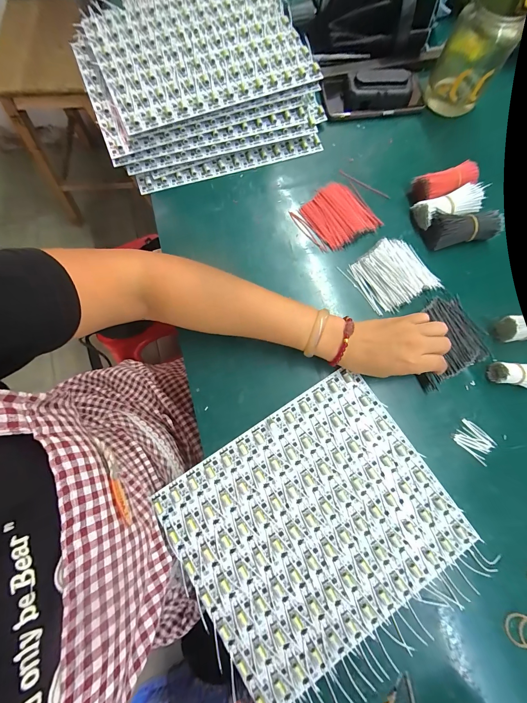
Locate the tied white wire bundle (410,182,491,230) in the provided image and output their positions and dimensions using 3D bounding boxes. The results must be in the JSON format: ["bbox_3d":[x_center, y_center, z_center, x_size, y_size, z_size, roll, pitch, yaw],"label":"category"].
[{"bbox_3d":[0.267,-0.208,0.415,0.090,0.037,0.044,-14,77,-4],"label":"tied white wire bundle"}]

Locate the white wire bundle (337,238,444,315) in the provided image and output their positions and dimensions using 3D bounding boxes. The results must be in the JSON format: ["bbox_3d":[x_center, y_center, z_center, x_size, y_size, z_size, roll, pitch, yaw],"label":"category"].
[{"bbox_3d":[0.179,-0.107,0.398,0.105,0.019,0.091,-30,79,-8],"label":"white wire bundle"}]

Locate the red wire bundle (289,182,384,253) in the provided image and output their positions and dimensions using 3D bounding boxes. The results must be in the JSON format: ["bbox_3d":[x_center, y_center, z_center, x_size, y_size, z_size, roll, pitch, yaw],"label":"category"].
[{"bbox_3d":[0.108,-0.197,0.418,0.105,0.019,0.089,-33,79,-9],"label":"red wire bundle"}]

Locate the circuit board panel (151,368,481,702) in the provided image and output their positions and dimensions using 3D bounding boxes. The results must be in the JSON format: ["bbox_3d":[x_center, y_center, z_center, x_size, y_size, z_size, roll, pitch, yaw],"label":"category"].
[{"bbox_3d":[0.060,0.190,0.326,0.282,0.008,0.239,-32,79,-8],"label":"circuit board panel"}]

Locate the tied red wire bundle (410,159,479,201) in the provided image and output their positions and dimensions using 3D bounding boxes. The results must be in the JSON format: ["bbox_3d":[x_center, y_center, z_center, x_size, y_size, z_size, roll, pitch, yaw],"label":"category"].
[{"bbox_3d":[0.268,-0.245,0.427,0.093,0.033,0.040,-14,77,-5],"label":"tied red wire bundle"}]

